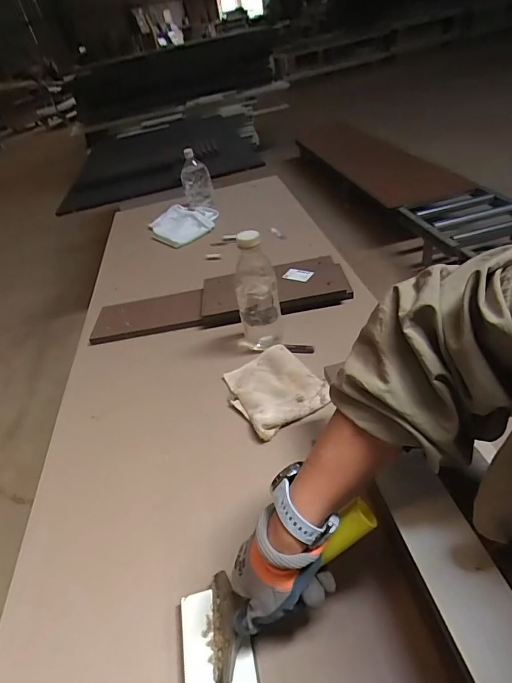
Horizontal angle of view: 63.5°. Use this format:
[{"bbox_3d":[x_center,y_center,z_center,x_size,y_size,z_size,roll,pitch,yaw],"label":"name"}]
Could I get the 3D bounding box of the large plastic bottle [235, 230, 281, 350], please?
[{"bbox_3d":[-0.001,-0.092,0.753,0.080,0.212,0.061,-8,38,6],"label":"large plastic bottle"}]

